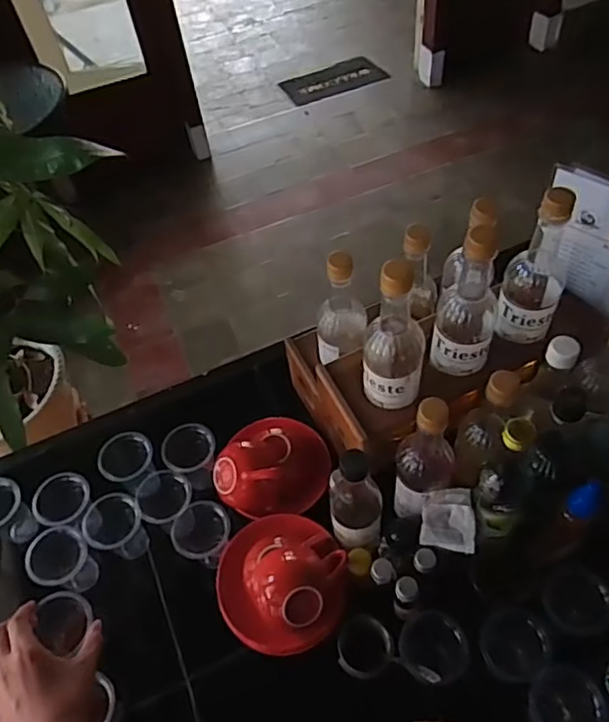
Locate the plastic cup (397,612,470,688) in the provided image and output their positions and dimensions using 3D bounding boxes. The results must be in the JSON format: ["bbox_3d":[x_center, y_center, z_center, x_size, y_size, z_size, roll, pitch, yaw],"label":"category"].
[{"bbox_3d":[0.144,0.332,0.678,0.073,0.098,0.064,-1,53,5],"label":"plastic cup"}]

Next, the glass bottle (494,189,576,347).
[{"bbox_3d":[0.267,-0.109,0.671,0.067,0.192,0.071,14,56,16],"label":"glass bottle"}]

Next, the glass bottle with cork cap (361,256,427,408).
[{"bbox_3d":[0.096,-0.026,0.631,0.062,0.203,0.058,3,54,8],"label":"glass bottle with cork cap"}]

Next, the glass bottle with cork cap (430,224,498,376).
[{"bbox_3d":[0.183,-0.068,0.653,0.064,0.198,0.070,16,56,17],"label":"glass bottle with cork cap"}]

